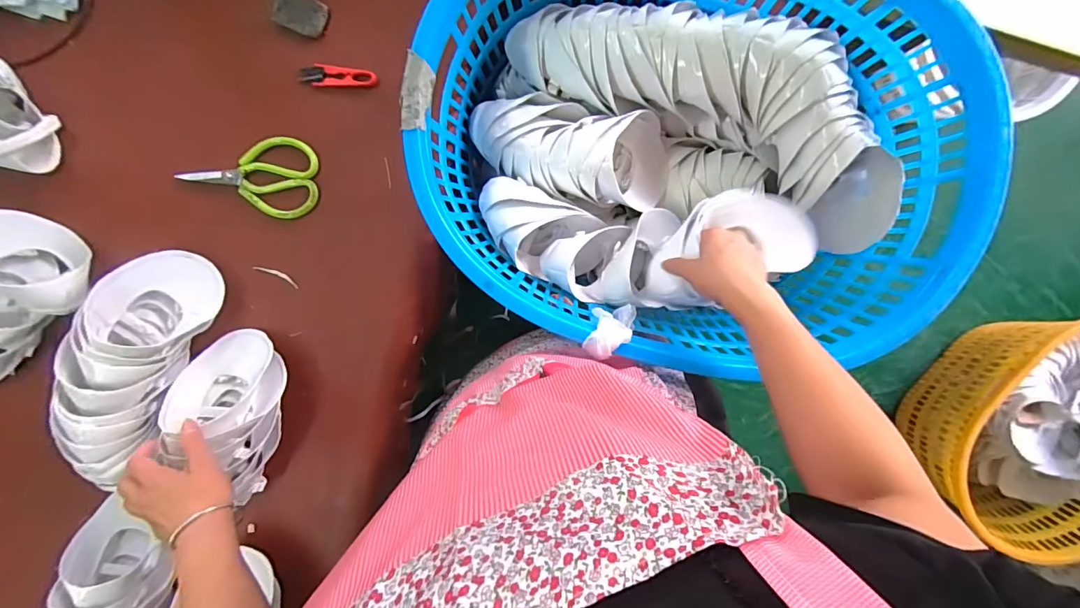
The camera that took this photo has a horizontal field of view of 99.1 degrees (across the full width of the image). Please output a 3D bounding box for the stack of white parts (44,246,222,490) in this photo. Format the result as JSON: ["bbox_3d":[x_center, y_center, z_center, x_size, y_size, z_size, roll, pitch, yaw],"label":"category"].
[{"bbox_3d":[-0.532,0.079,0.595,0.127,0.090,0.312,24,95,-1],"label":"stack of white parts"}]

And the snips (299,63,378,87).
[{"bbox_3d":[-0.257,-0.288,0.586,0.093,0.011,0.024,4,96,1],"label":"snips"}]

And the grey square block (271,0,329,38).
[{"bbox_3d":[-0.298,-0.362,0.573,0.059,0.018,0.046,23,95,-1],"label":"grey square block"}]

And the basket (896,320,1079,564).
[{"bbox_3d":[1.252,0.307,1.150,0.451,0.299,0.582,34,95,-2],"label":"basket"}]

